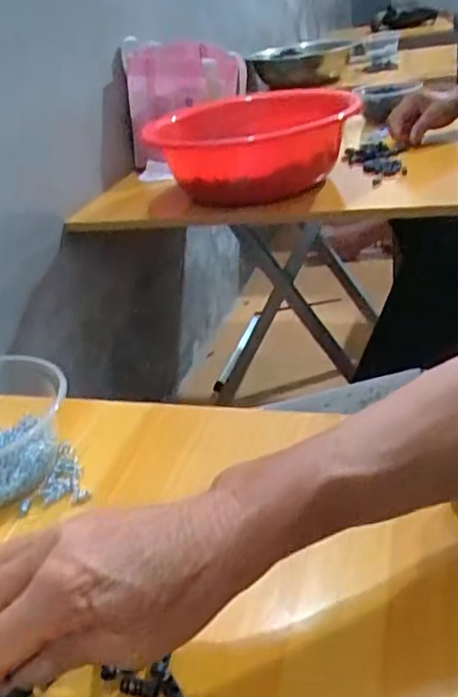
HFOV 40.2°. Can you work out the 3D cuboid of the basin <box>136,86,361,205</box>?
[{"bbox_3d":[0.037,-0.295,0.941,0.280,0.126,0.280,-9,30,3],"label":"basin"}]

